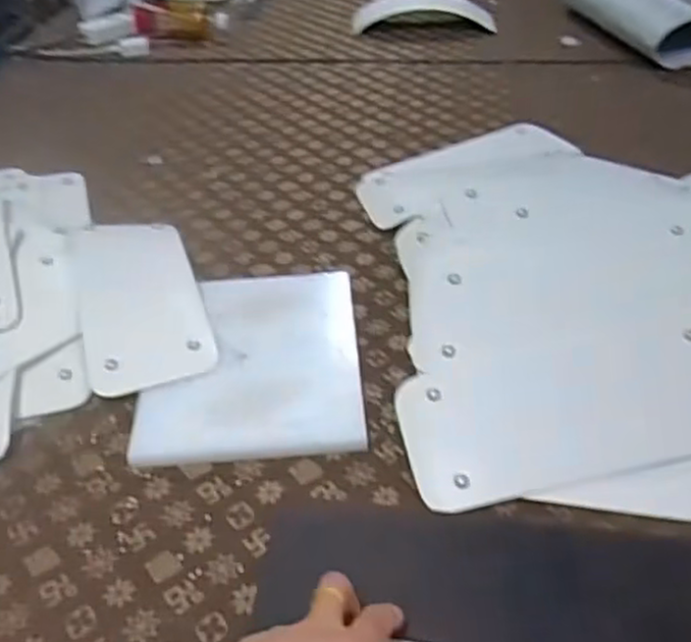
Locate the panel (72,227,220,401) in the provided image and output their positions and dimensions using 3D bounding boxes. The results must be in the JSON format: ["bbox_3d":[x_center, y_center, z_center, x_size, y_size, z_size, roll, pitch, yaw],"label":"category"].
[{"bbox_3d":[-0.215,-0.031,0.770,0.119,0.015,0.267,-13,44,-13],"label":"panel"}]

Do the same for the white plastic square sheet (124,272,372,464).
[{"bbox_3d":[-0.089,0.034,0.707,0.198,0.020,0.234,-3,43,-2],"label":"white plastic square sheet"}]

